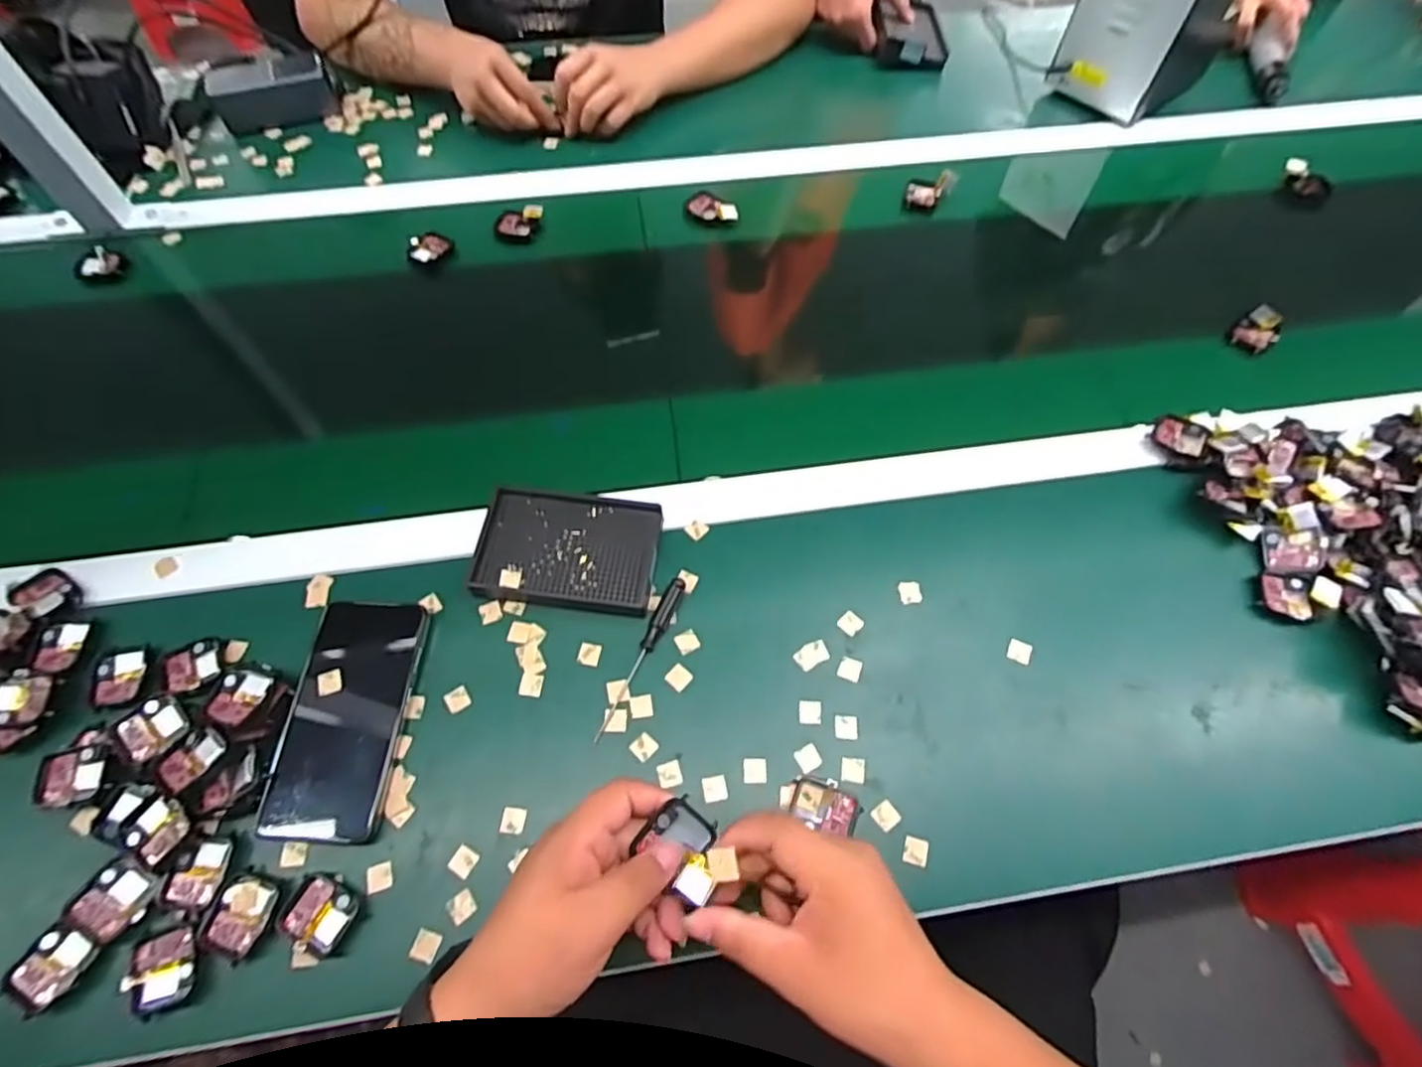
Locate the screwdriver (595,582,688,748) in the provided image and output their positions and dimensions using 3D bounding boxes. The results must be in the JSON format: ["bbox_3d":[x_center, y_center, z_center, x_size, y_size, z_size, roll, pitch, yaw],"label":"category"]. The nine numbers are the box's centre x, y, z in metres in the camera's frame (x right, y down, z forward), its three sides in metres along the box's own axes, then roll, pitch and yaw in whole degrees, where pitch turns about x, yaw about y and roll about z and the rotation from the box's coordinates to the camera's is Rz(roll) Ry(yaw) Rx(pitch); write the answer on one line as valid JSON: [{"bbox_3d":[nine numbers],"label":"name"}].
[{"bbox_3d":[-0.051,0.090,0.488,0.013,0.011,0.131,21,64,11],"label":"screwdriver"}]

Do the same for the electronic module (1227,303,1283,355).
[{"bbox_3d":[0.540,-0.202,0.654,0.050,0.018,0.037,-39,68,-18],"label":"electronic module"}]

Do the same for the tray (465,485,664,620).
[{"bbox_3d":[-0.110,0.009,0.529,0.134,0.027,0.097,8,62,4],"label":"tray"}]

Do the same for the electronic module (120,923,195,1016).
[{"bbox_3d":[-0.330,0.263,0.401,0.037,0.011,0.042,-17,63,-9],"label":"electronic module"}]

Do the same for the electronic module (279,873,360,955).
[{"bbox_3d":[-0.243,0.236,0.416,0.041,0.011,0.037,22,64,12],"label":"electronic module"}]

